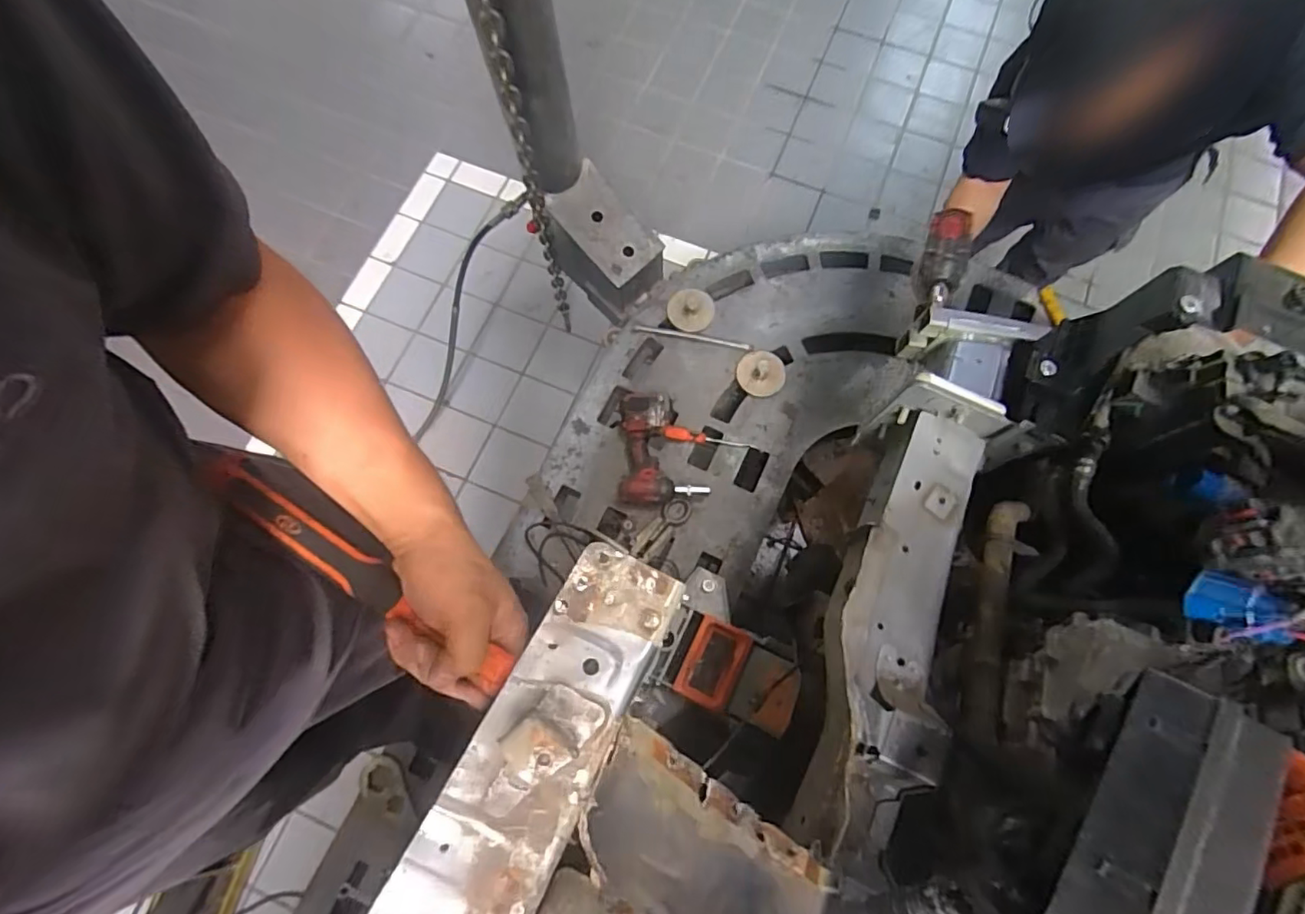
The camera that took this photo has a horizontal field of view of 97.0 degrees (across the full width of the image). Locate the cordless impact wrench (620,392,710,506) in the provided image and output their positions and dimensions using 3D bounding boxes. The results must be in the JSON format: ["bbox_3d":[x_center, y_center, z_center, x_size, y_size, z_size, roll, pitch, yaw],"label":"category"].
[{"bbox_3d":[0.022,-0.020,1.354,0.204,0.081,0.266,0,74,0],"label":"cordless impact wrench"}]

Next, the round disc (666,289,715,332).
[{"bbox_3d":[0.104,-0.382,1.488,0.113,0.025,0.125,30,76,8],"label":"round disc"}]

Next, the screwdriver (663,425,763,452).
[{"bbox_3d":[0.145,-0.040,1.387,0.237,0.030,0.038,11,75,3],"label":"screwdriver"}]

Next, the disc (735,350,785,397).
[{"bbox_3d":[0.273,-0.213,1.446,0.117,0.036,0.111,0,74,0],"label":"disc"}]

